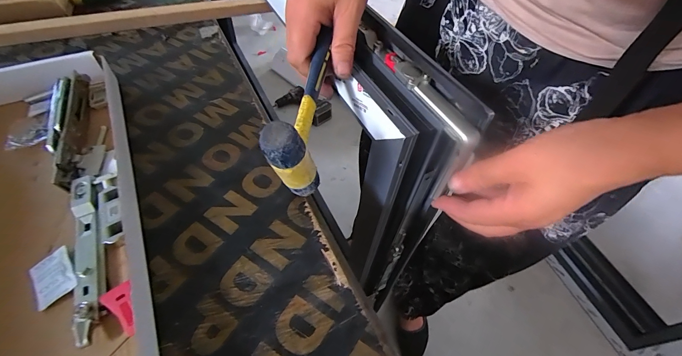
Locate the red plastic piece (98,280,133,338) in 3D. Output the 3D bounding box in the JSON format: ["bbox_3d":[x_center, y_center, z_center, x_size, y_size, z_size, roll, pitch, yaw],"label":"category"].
[{"bbox_3d":[-0.143,0.087,0.201,0.018,0.008,0.033,-25,79,-19],"label":"red plastic piece"}]

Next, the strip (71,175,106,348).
[{"bbox_3d":[-0.185,0.050,0.222,0.018,0.008,0.133,-21,56,-17],"label":"strip"}]

